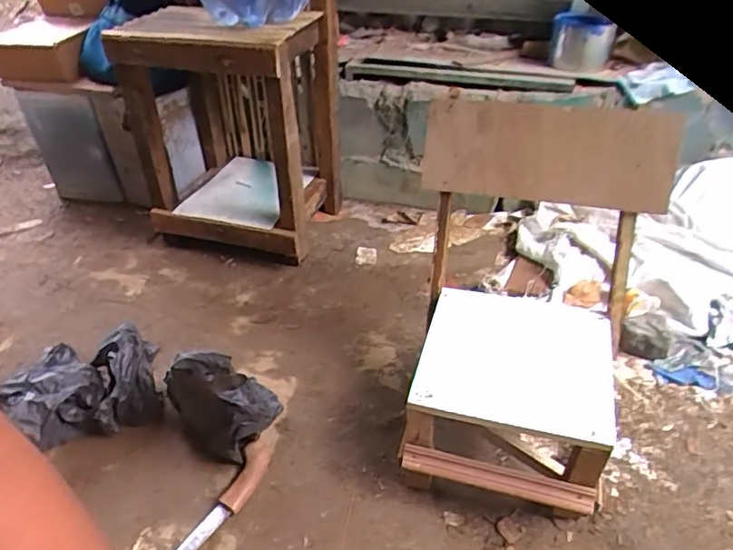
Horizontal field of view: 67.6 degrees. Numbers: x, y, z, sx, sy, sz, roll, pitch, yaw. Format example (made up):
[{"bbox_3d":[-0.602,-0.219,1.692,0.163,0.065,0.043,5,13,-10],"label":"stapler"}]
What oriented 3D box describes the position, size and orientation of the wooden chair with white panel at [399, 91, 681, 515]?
[{"bbox_3d":[0.221,0.047,0.887,0.387,0.518,0.432,14,41,19],"label":"wooden chair with white panel"}]

